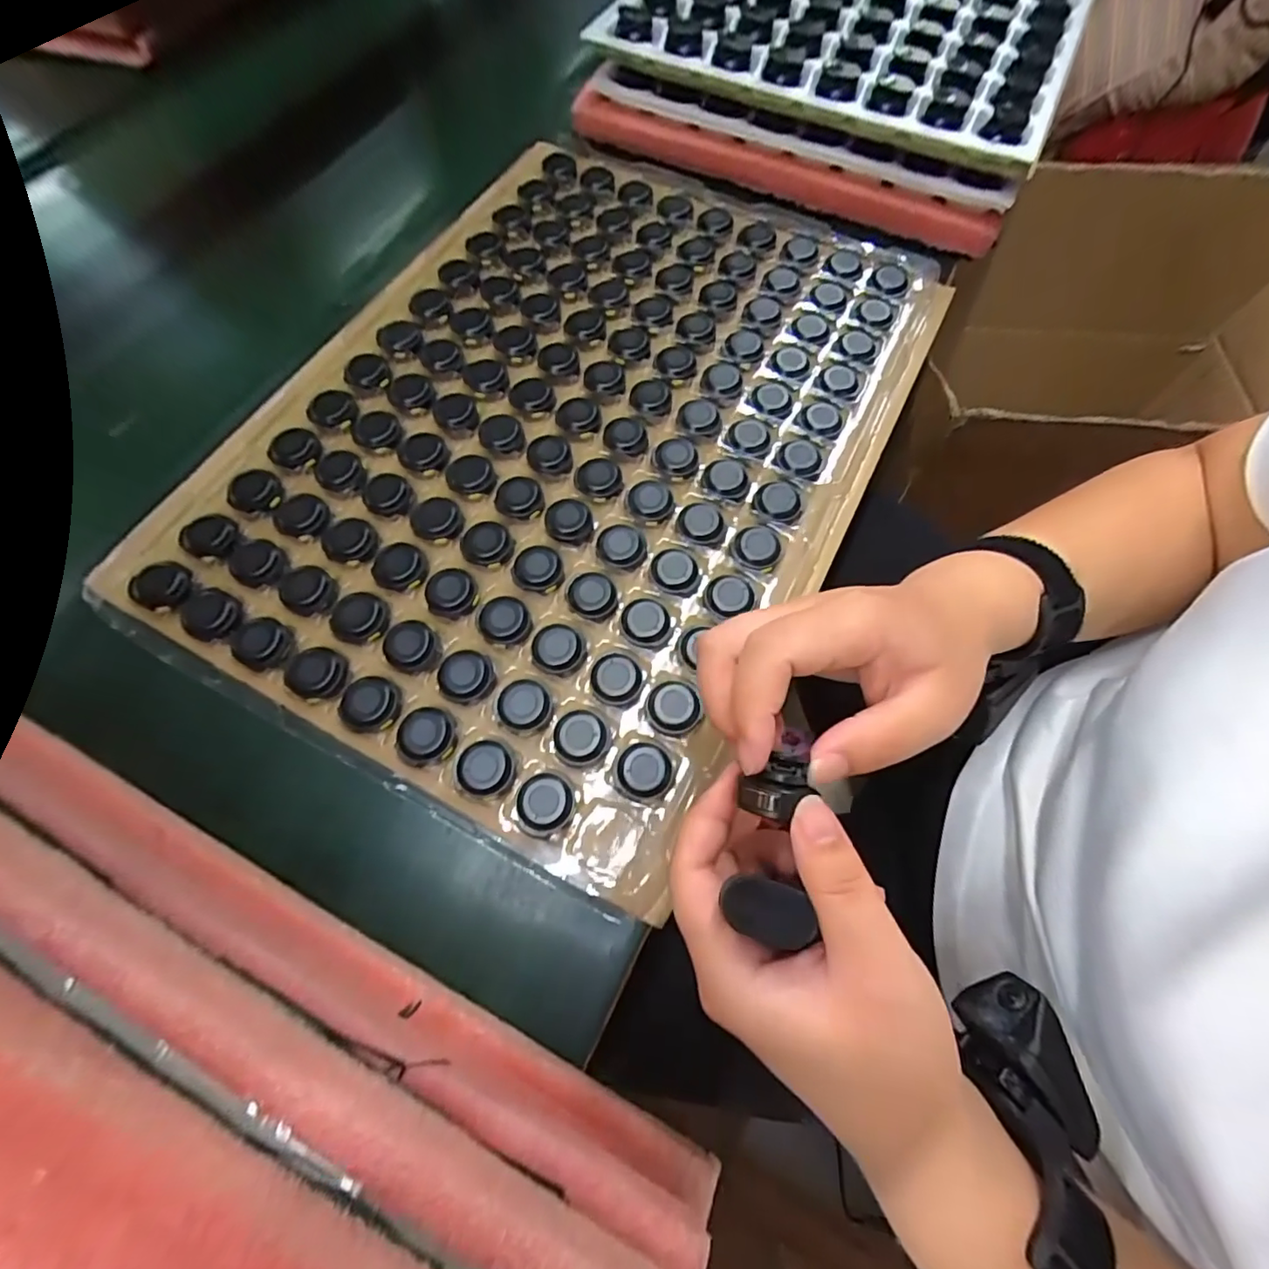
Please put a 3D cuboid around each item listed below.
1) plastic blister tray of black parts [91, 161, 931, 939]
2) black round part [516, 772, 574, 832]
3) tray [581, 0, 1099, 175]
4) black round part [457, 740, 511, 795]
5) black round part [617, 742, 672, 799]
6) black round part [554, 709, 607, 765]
[{"bbox_3d":[-0.037,-0.143,0.367,0.360,0.018,0.502,27,70,9],"label":"plastic blister tray of black parts"},{"bbox_3d":[-0.045,0.084,0.274,0.027,0.005,0.027,1,69,-1],"label":"black round part"},{"bbox_3d":[0.232,-0.613,0.489,0.356,0.045,0.490,24,70,12],"label":"tray"},{"bbox_3d":[-0.077,0.068,0.279,0.026,0.006,0.027,1,69,-1],"label":"black round part"},{"bbox_3d":[0.005,0.069,0.280,0.026,0.004,0.027,4,69,0],"label":"black round part"},{"bbox_3d":[-0.029,0.053,0.285,0.027,0.004,0.028,-11,69,-6],"label":"black round part"}]

